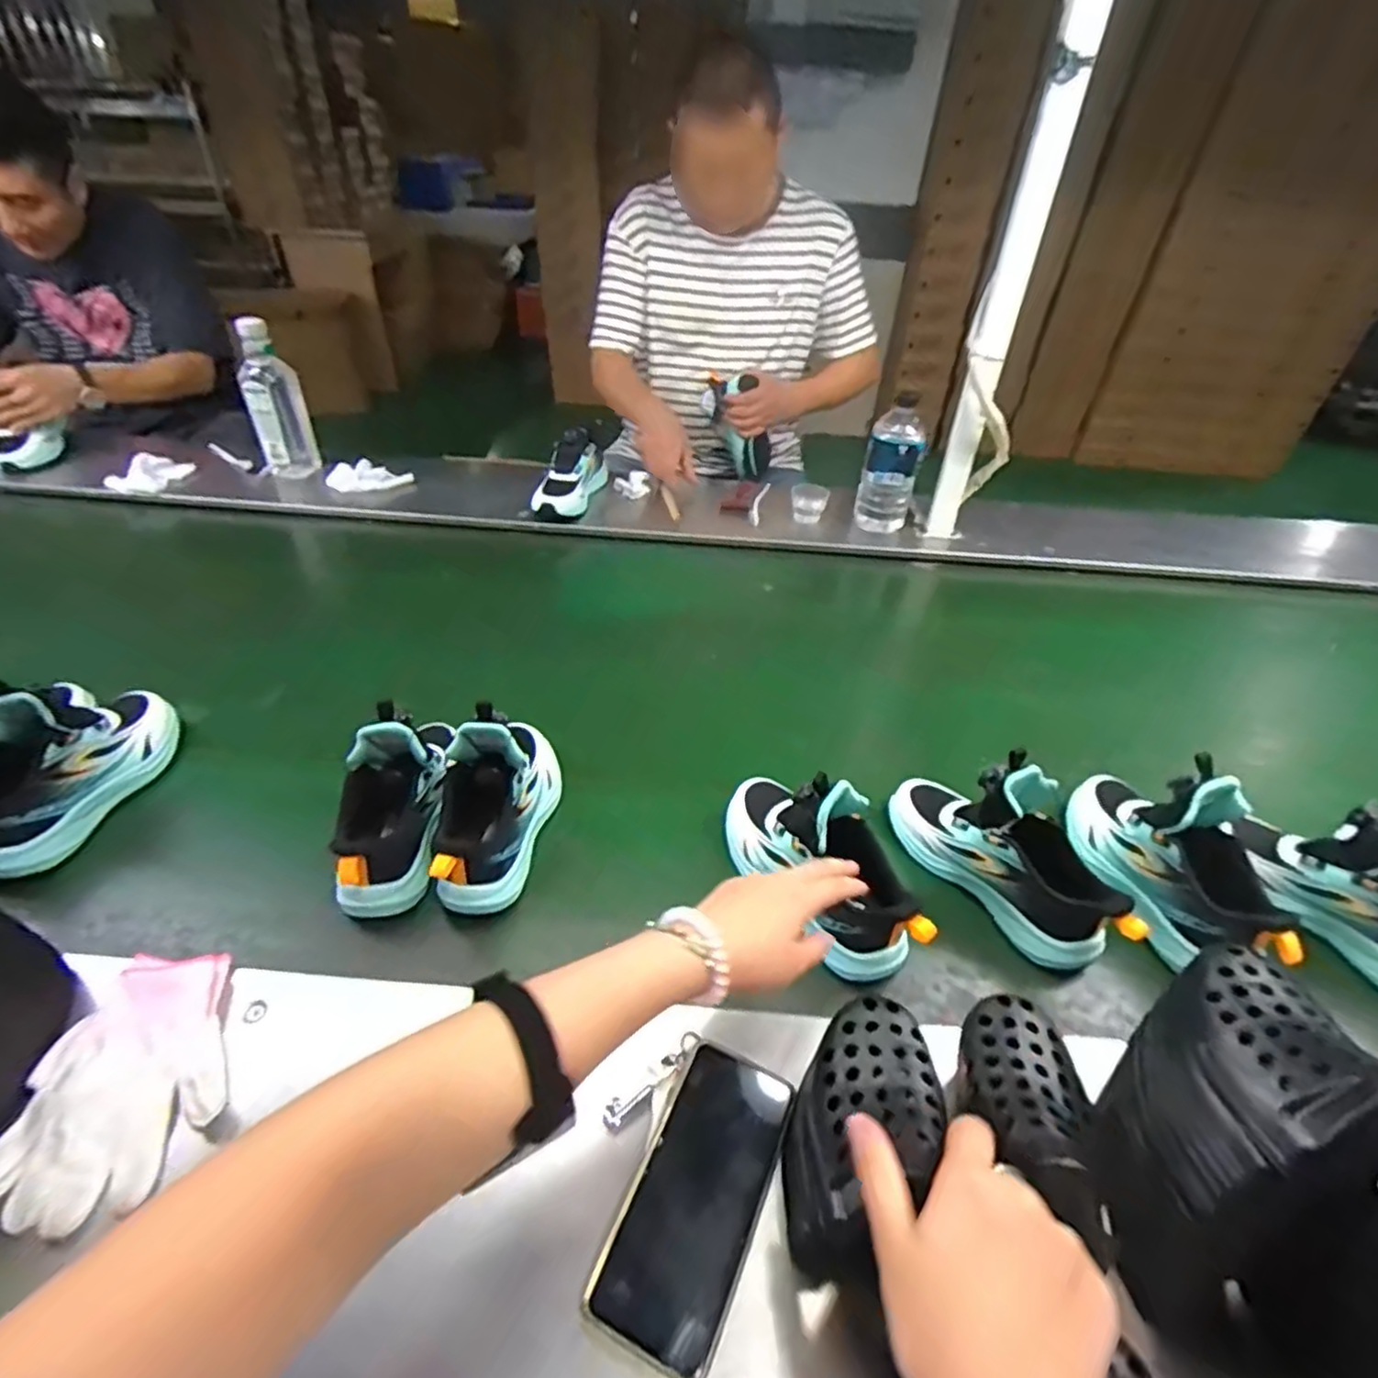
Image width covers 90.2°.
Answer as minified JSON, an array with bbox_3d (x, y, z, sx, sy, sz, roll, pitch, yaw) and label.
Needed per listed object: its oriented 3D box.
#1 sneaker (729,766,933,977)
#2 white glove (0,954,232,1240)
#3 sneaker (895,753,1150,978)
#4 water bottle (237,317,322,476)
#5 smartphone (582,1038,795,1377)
[{"bbox_3d":[0.106,0.135,0.578,0.069,0.121,0.211,-21,46,-27],"label":"sneaker"},{"bbox_3d":[-0.375,0.259,0.462,0.110,0.033,0.156,-1,40,-6],"label":"white glove"},{"bbox_3d":[0.282,0.134,0.601,0.082,0.123,0.220,-28,49,-33],"label":"sneaker"},{"bbox_3d":[-0.685,-0.464,1.139,0.089,0.243,0.073,-14,43,-21],"label":"water bottle"},{"bbox_3d":[0.007,0.308,0.423,0.076,0.013,0.158,25,46,12],"label":"smartphone"}]

